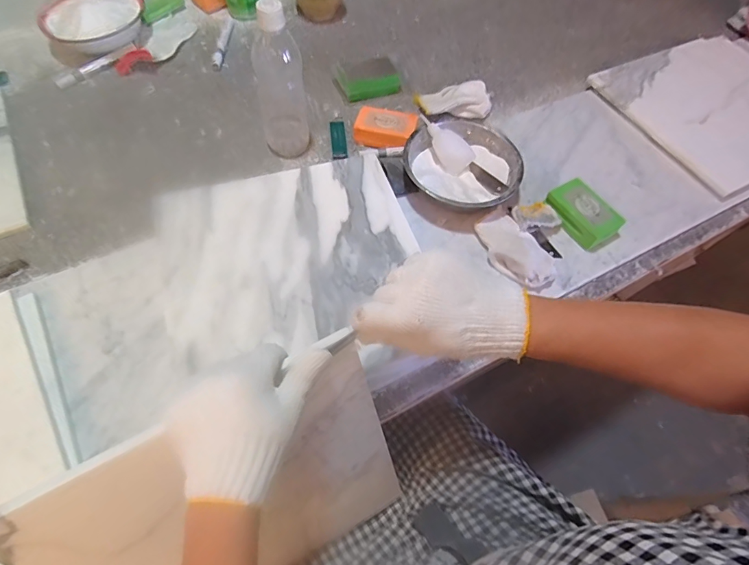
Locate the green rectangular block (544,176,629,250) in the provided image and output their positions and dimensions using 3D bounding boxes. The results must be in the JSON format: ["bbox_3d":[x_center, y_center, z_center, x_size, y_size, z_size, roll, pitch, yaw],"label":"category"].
[{"bbox_3d":[0.291,-0.096,0.586,0.065,0.035,0.098,-26,66,-15],"label":"green rectangular block"}]

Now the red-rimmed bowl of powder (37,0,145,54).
[{"bbox_3d":[-0.475,-0.448,0.724,0.135,0.053,0.157,29,64,12],"label":"red-rimmed bowl of powder"}]

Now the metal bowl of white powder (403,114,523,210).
[{"bbox_3d":[0.123,-0.163,0.599,0.155,0.055,0.156,1,62,-2],"label":"metal bowl of white powder"}]

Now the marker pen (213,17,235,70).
[{"bbox_3d":[-0.273,-0.438,0.756,0.016,0.015,0.144,2,62,-2],"label":"marker pen"}]

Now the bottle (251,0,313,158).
[{"bbox_3d":[-0.127,-0.270,0.564,0.067,0.197,0.054,-7,62,-6],"label":"bottle"}]

